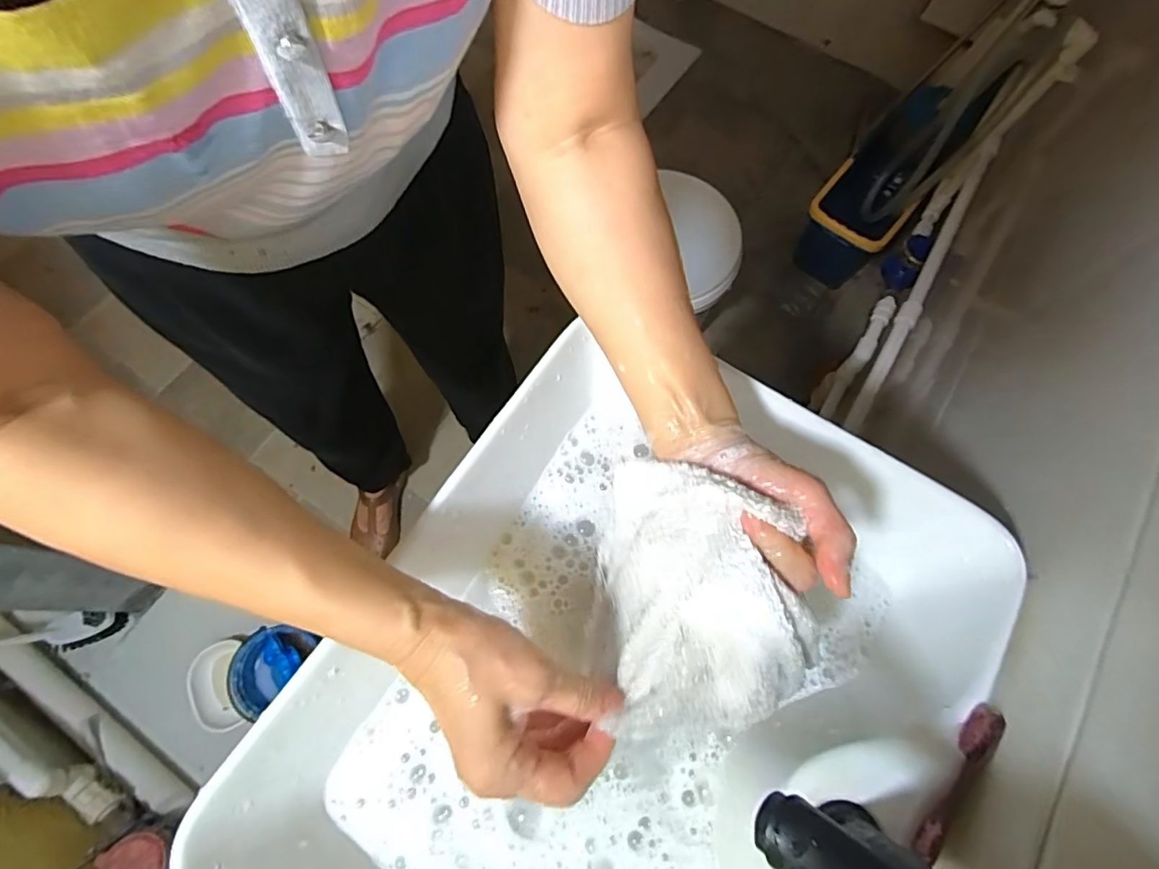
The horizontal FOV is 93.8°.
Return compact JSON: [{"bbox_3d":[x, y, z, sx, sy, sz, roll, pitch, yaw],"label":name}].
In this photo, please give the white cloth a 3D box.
[{"bbox_3d":[0.072,0.094,0.336,0.103,0.110,0.156,0,70,-2],"label":"white cloth"}]

